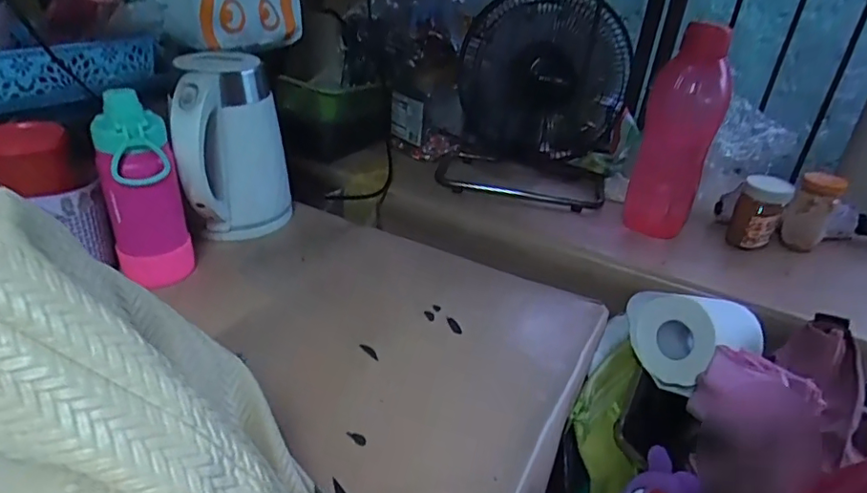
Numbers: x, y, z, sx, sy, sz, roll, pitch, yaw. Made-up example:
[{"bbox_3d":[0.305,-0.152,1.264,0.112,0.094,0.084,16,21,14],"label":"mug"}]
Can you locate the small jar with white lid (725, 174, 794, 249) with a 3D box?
[{"bbox_3d":[0.489,-0.044,0.836,0.066,0.098,0.068,24,35,29],"label":"small jar with white lid"}]

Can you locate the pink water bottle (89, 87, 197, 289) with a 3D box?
[{"bbox_3d":[-0.309,-0.054,0.590,0.066,0.197,0.063,8,30,5],"label":"pink water bottle"}]

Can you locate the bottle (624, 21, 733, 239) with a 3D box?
[{"bbox_3d":[0.371,-0.157,0.830,0.089,0.309,0.084,-22,40,-38],"label":"bottle"}]

